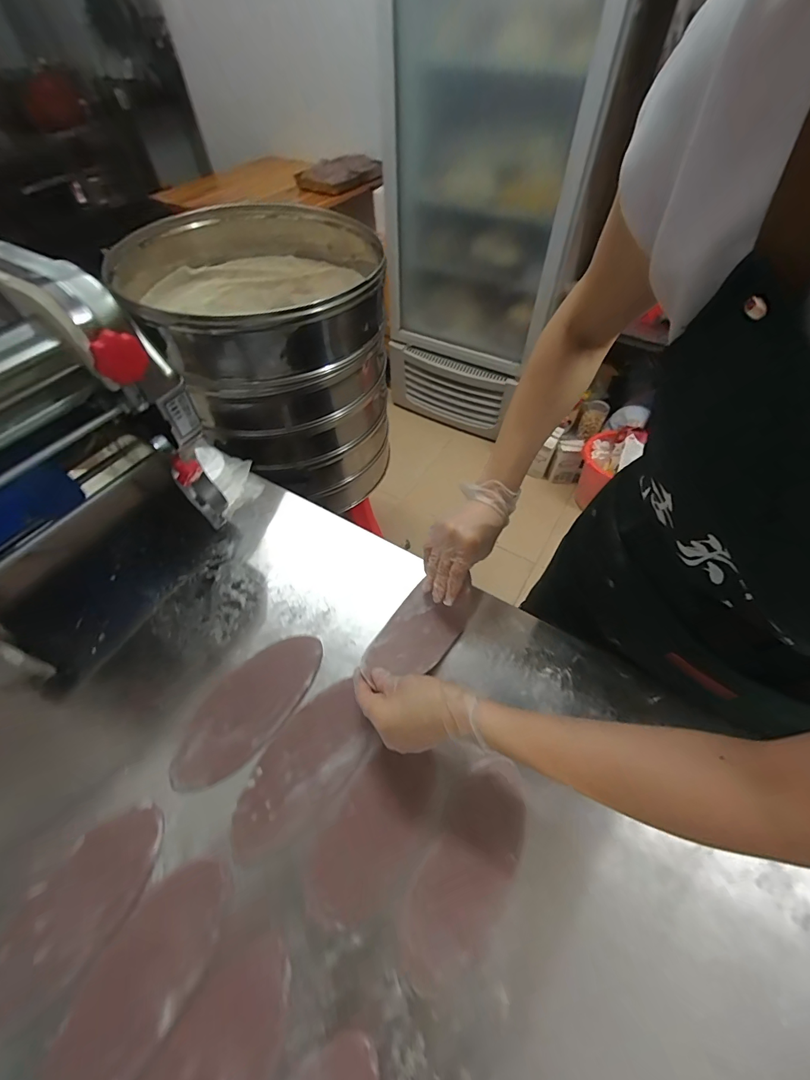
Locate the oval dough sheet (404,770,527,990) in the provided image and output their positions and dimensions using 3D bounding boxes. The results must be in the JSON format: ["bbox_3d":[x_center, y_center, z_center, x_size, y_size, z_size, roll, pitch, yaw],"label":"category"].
[{"bbox_3d":[0.062,0.322,0.393,0.080,0.007,0.180,25,59,17],"label":"oval dough sheet"}]

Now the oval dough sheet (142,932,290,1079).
[{"bbox_3d":[-0.158,0.433,0.320,0.088,0.008,0.172,28,60,19],"label":"oval dough sheet"}]

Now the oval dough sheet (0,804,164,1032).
[{"bbox_3d":[-0.311,0.349,0.380,0.083,0.008,0.171,28,56,12],"label":"oval dough sheet"}]

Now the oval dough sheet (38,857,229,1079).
[{"bbox_3d":[-0.235,0.389,0.350,0.085,0.009,0.178,27,60,18],"label":"oval dough sheet"}]

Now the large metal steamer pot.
[{"bbox_3d":[-0.270,-0.420,0.959,0.495,0.495,0.500,0,55,1],"label":"large metal steamer pot"}]

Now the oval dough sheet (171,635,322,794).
[{"bbox_3d":[-0.186,0.198,0.482,0.090,0.014,0.204,32,61,21],"label":"oval dough sheet"}]

